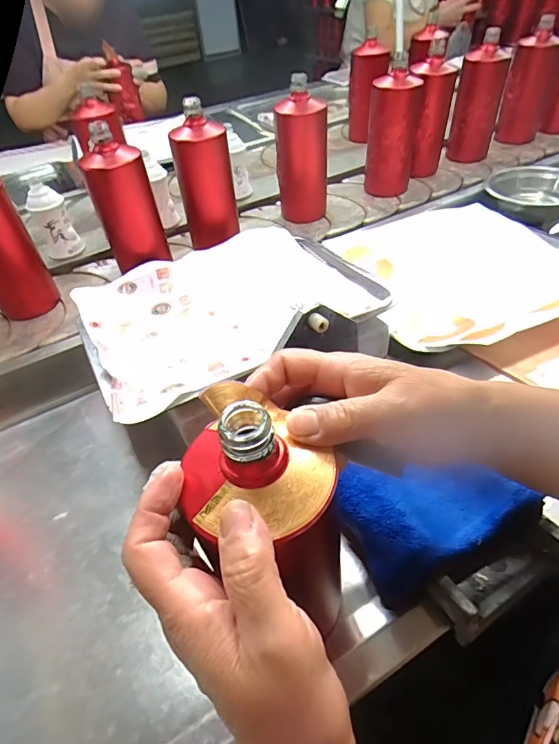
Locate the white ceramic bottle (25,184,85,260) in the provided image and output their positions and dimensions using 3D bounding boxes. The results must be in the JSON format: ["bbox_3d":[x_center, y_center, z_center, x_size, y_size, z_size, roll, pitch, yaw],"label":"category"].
[{"bbox_3d":[-0.367,-0.243,0.703,0.059,0.106,0.048,-29,51,-22],"label":"white ceramic bottle"}]

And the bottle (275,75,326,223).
[{"bbox_3d":[0.037,-0.352,0.721,0.079,0.211,0.070,-3,46,1],"label":"bottle"}]

